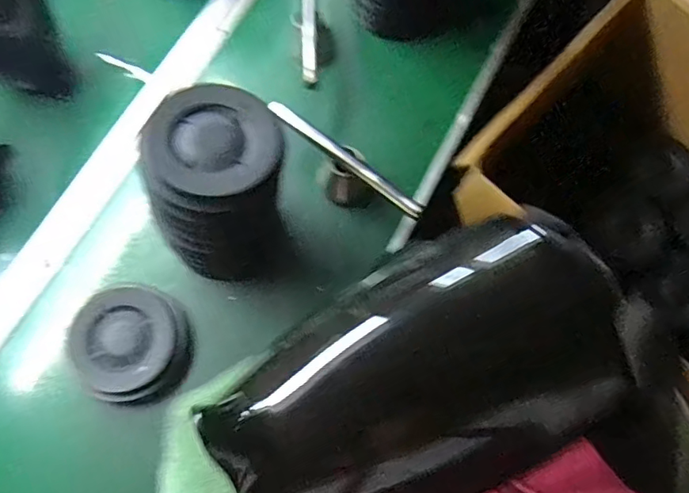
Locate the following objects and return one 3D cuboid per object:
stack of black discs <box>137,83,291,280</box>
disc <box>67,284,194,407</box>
[{"bbox_3d":[-0.113,-0.051,0.539,0.113,0.197,0.113,0,71,-1],"label":"stack of black discs"},{"bbox_3d":[-0.227,0.103,0.593,0.116,0.038,0.122,0,71,-1],"label":"disc"}]

